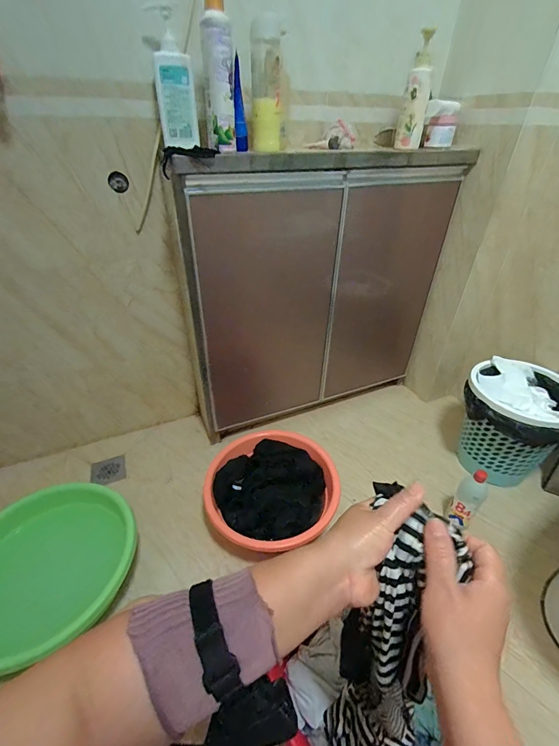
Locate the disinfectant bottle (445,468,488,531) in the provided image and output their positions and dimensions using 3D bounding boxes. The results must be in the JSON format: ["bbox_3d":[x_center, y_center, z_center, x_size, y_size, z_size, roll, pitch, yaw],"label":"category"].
[{"bbox_3d":[0.472,0.324,0.857,0.050,0.190,0.062,-29,46,-34],"label":"disinfectant bottle"}]

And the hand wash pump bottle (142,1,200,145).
[{"bbox_3d":[-0.209,-0.572,0.672,0.075,0.203,0.049,-8,38,-11],"label":"hand wash pump bottle"}]

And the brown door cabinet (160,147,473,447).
[{"bbox_3d":[0.124,-0.213,1.026,0.799,0.747,0.149,-12,39,-17],"label":"brown door cabinet"}]

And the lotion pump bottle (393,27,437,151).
[{"bbox_3d":[0.320,-0.654,0.800,0.062,0.205,0.052,8,37,10],"label":"lotion pump bottle"}]

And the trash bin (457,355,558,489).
[{"bbox_3d":[0.663,0.144,0.982,0.247,0.260,0.262,-29,46,-34],"label":"trash bin"}]

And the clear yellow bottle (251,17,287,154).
[{"bbox_3d":[-0.022,-0.574,0.692,0.068,0.199,0.083,4,37,4],"label":"clear yellow bottle"}]

